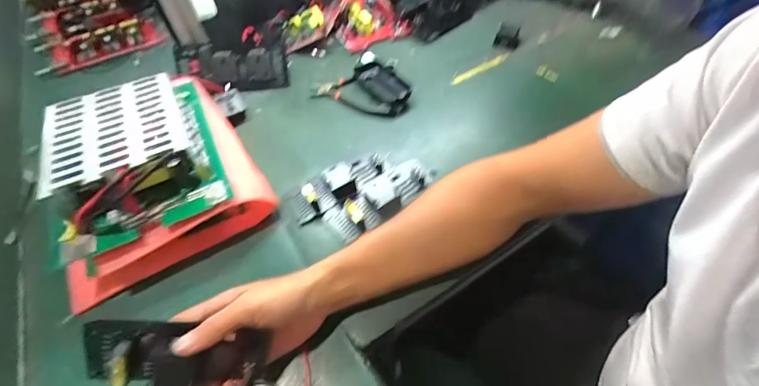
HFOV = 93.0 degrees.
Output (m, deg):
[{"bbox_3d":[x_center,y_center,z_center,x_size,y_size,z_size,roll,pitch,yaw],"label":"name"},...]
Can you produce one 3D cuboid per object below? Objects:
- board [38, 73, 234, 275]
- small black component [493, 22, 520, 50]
[{"bbox_3d":[-0.292,-0.056,0.419,0.173,0.059,0.233,-24,54,-13],"label":"board"},{"bbox_3d":[0.225,-0.272,0.629,0.040,0.033,0.033,18,56,18],"label":"small black component"}]

